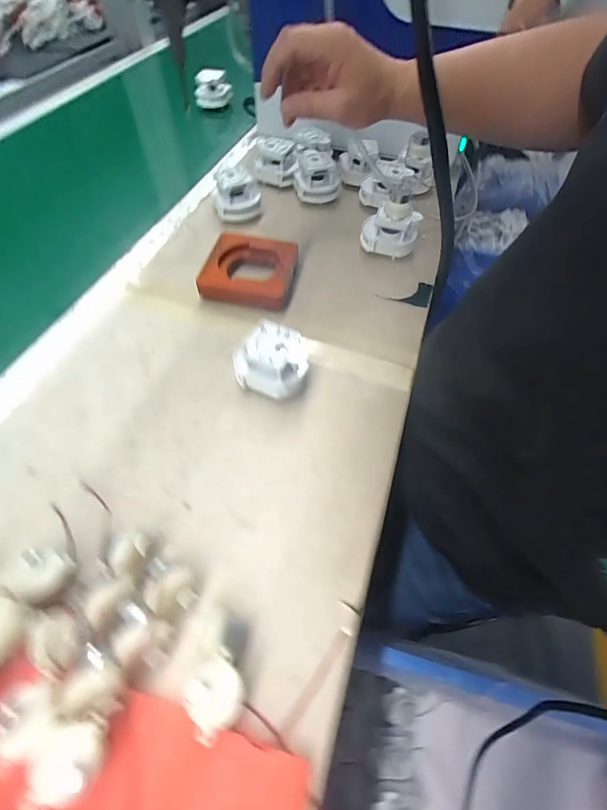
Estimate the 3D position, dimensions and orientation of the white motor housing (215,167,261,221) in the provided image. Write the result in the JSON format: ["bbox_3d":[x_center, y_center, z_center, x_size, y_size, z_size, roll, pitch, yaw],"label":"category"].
[{"bbox_3d":[-0.089,-0.282,0.498,0.059,0.058,0.045,-6,57,-7],"label":"white motor housing"}]

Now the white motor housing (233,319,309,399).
[{"bbox_3d":[-0.028,-0.040,0.352,0.063,0.048,0.055,13,57,6],"label":"white motor housing"}]

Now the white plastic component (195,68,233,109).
[{"bbox_3d":[-0.166,-0.583,0.671,0.029,0.050,0.071,30,60,16],"label":"white plastic component"}]

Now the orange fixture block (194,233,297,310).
[{"bbox_3d":[-0.063,-0.157,0.433,0.105,0.035,0.099,7,56,2],"label":"orange fixture block"}]

